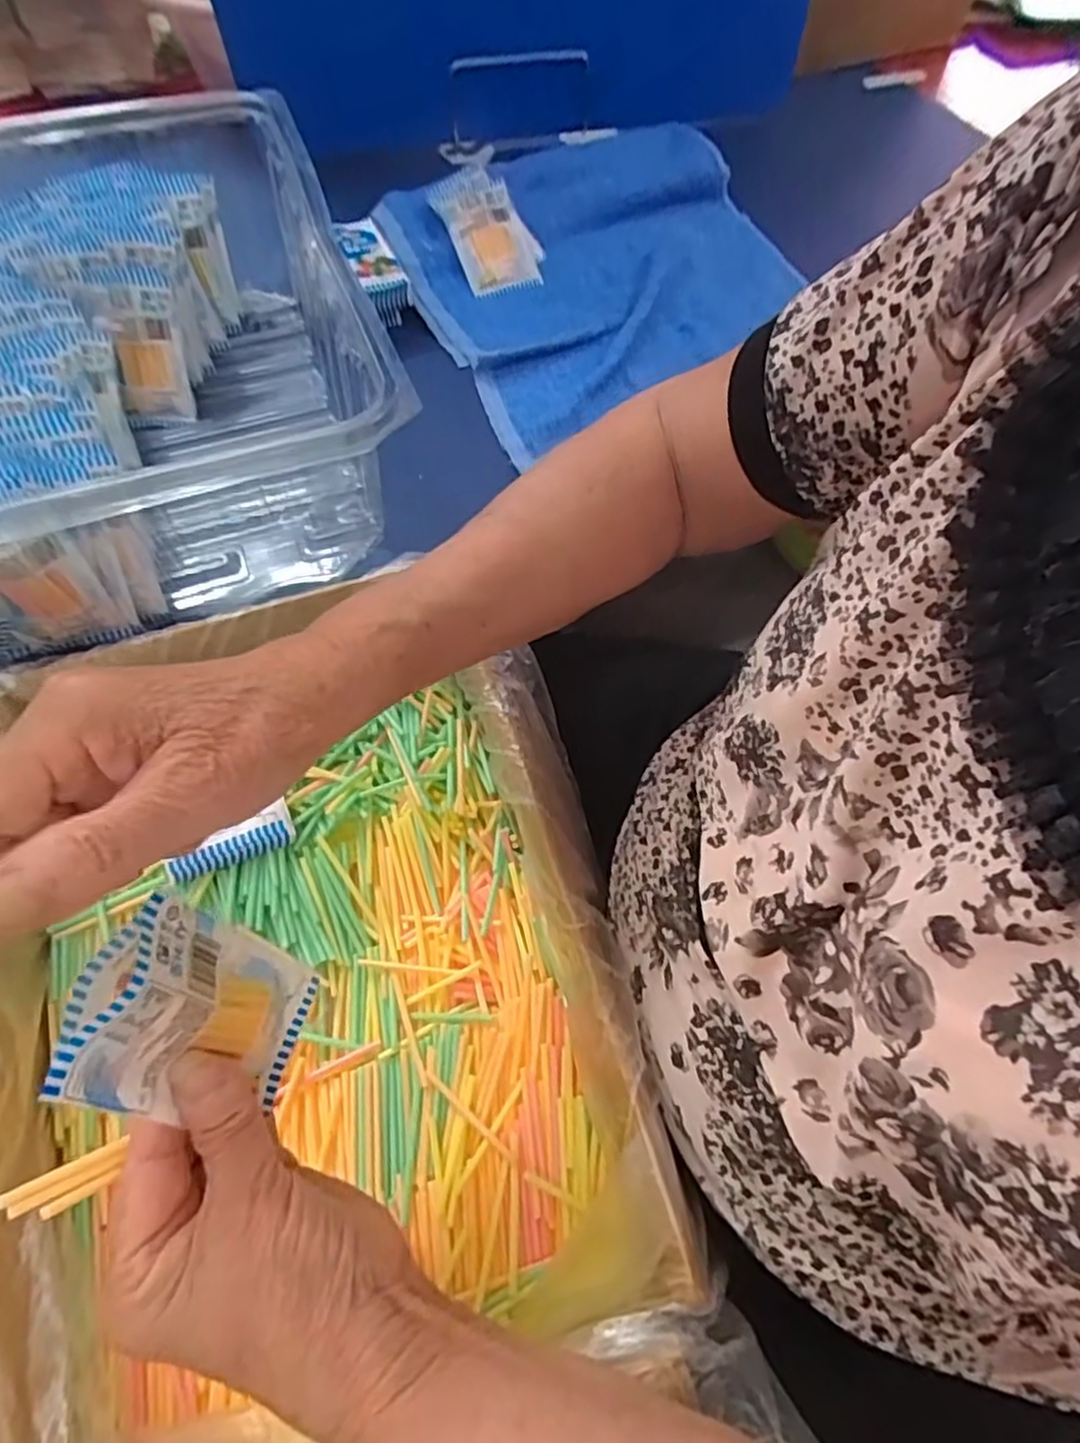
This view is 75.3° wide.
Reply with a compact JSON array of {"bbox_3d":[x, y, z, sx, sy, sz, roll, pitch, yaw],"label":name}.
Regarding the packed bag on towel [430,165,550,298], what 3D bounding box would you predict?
[{"bbox_3d":[-0.046,-0.455,0.650,0.072,0.013,0.120,-27,97,-5],"label":"packed bag on towel"}]

